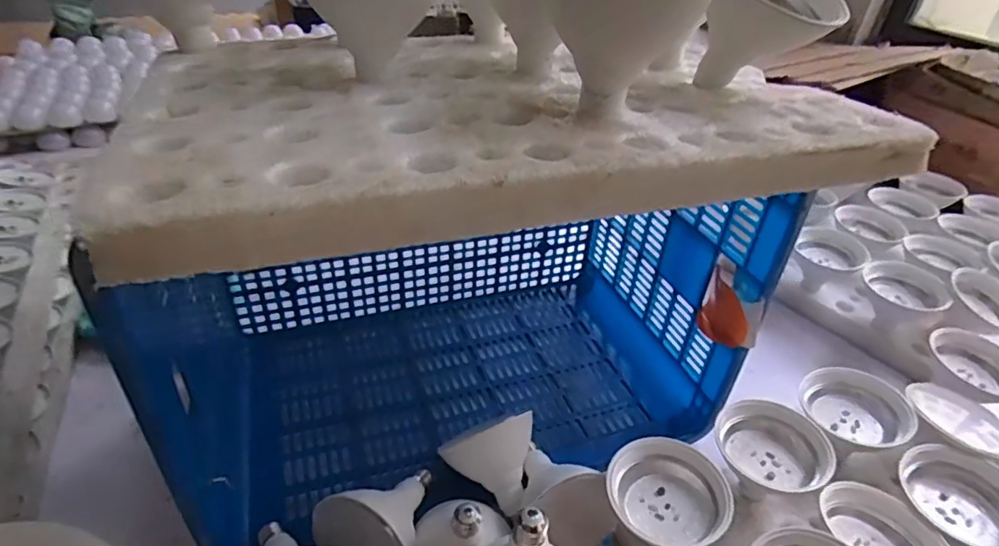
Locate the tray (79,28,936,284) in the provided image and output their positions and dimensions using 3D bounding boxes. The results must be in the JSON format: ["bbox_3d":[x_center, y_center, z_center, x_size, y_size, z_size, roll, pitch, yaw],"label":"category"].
[{"bbox_3d":[0.006,-0.151,0.446,0.520,0.025,0.349,-10,40,-18],"label":"tray"}]

